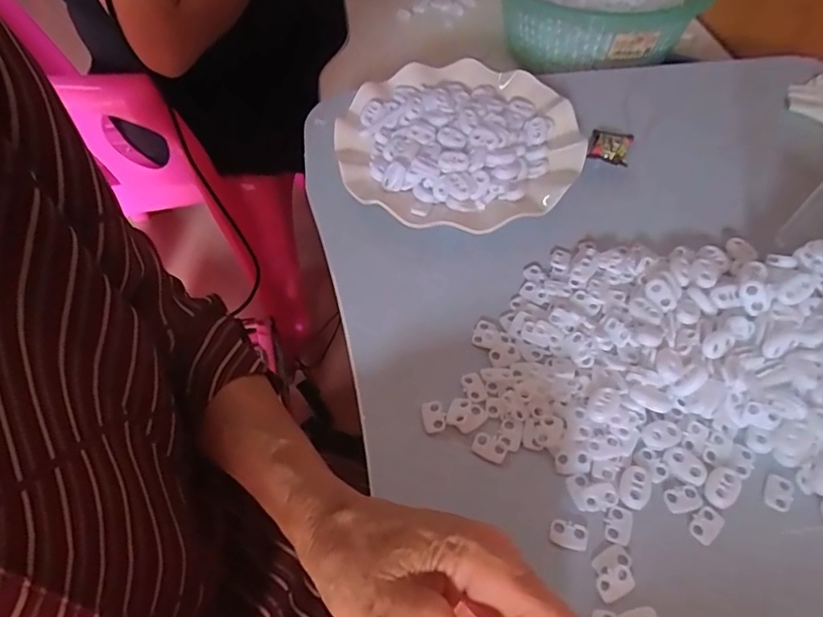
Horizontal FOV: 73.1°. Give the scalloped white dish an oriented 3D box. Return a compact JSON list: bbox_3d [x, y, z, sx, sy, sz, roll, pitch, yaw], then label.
[{"bbox_3d":[0.032,-0.125,0.413,0.175,0.024,0.179,-1,52,1],"label":"scalloped white dish"}]

